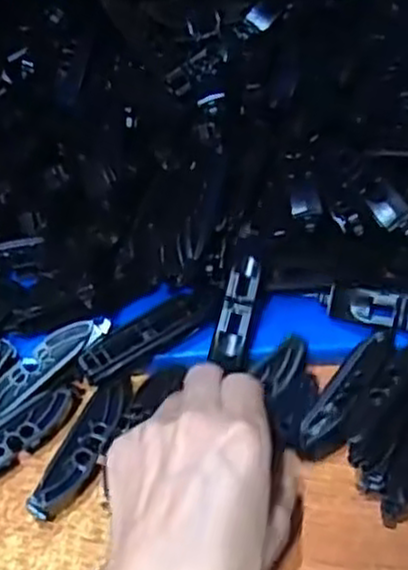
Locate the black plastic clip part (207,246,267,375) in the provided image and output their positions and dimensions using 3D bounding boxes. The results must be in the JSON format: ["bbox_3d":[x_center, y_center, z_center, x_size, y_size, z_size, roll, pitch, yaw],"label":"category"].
[{"bbox_3d":[0.018,0.011,0.382,0.019,0.009,0.060,12,80,11],"label":"black plastic clip part"}]

